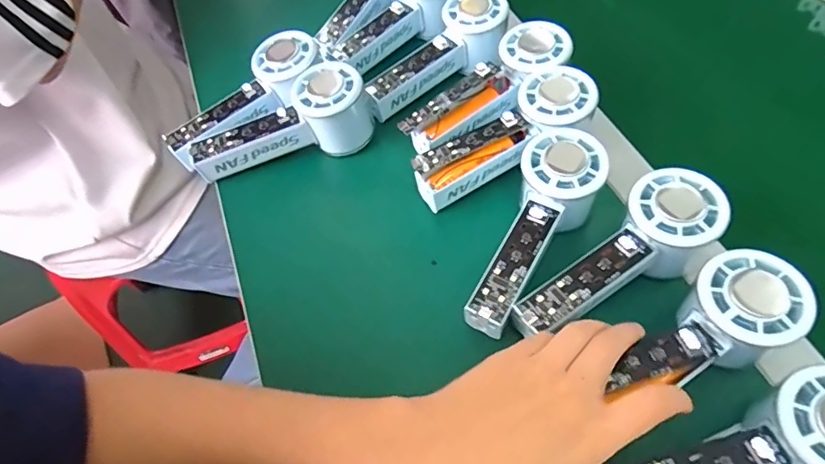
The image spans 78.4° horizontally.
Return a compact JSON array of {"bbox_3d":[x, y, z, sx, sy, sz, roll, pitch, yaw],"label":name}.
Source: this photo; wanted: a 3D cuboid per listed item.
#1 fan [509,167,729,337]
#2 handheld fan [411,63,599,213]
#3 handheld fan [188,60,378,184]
[{"bbox_3d":[0.135,0.023,0.337,0.152,0.051,0.054,-37,61,-4],"label":"fan"},{"bbox_3d":[0.072,-0.073,0.393,0.155,0.038,0.057,-35,60,1],"label":"handheld fan"},{"bbox_3d":[-0.108,-0.085,0.432,0.150,0.058,0.055,-25,58,3],"label":"handheld fan"}]

